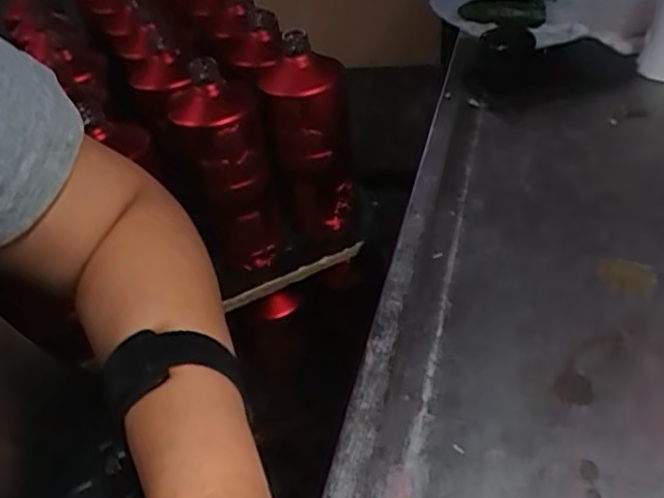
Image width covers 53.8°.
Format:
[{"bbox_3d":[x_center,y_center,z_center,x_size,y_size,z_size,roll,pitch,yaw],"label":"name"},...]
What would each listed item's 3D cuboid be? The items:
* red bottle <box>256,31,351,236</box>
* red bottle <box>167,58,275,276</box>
[{"bbox_3d":[-0.020,-0.103,0.684,0.078,0.214,0.069,-9,42,3],"label":"red bottle"},{"bbox_3d":[-0.101,-0.078,0.655,0.078,0.190,0.078,-15,42,-4],"label":"red bottle"}]

